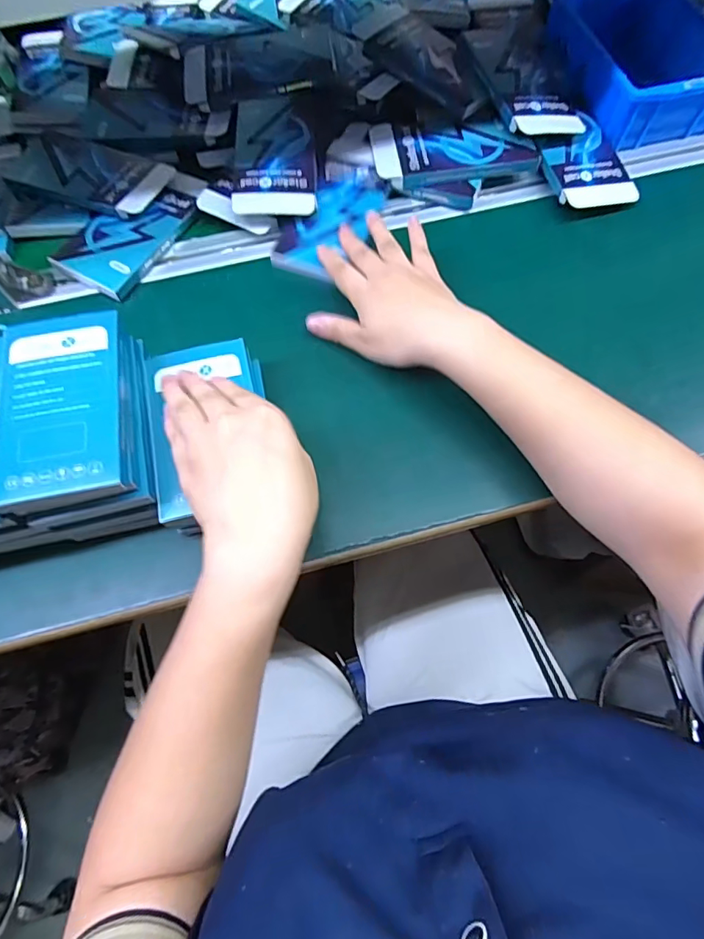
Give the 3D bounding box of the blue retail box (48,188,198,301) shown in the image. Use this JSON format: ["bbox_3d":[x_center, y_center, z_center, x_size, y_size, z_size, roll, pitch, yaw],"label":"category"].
[{"bbox_3d":[-0.207,-0.220,0.461,0.075,0.017,0.127,30,72,14],"label":"blue retail box"}]

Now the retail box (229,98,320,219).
[{"bbox_3d":[-0.074,-0.302,0.473,0.076,0.023,0.144,-5,67,1],"label":"retail box"}]

